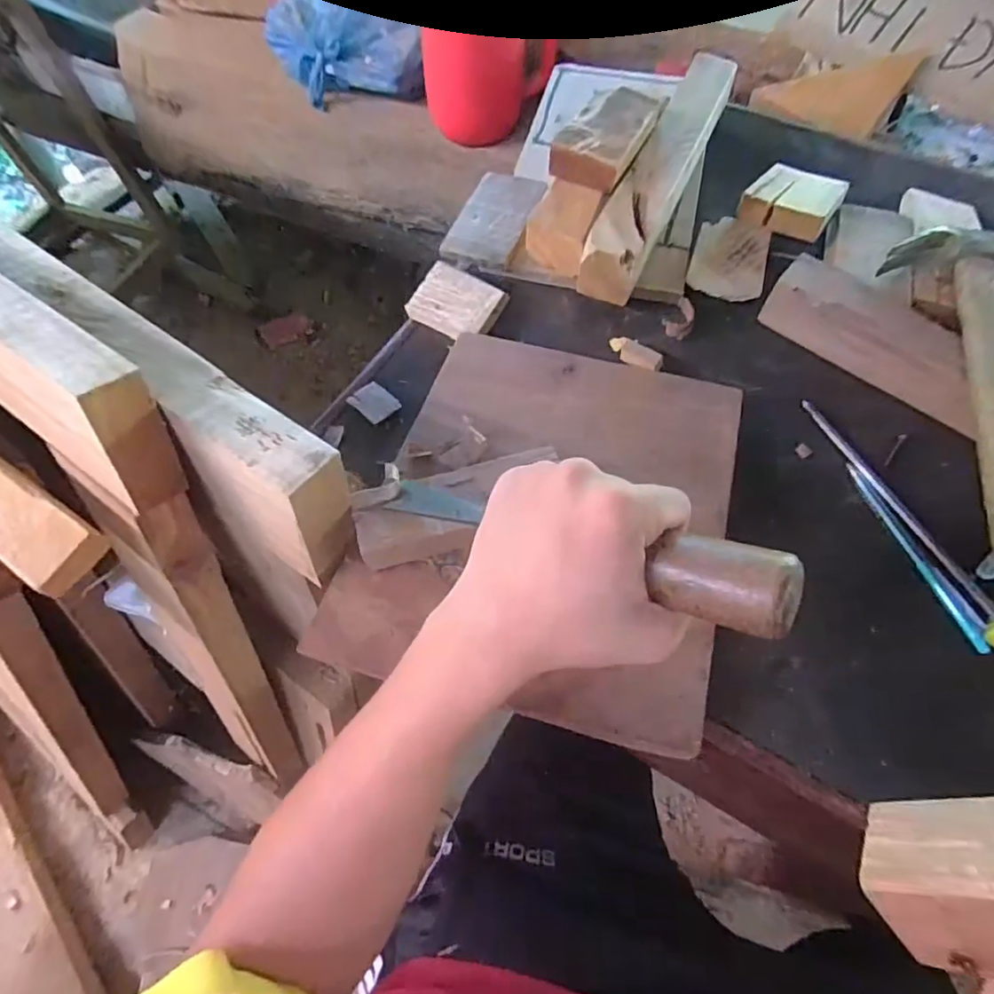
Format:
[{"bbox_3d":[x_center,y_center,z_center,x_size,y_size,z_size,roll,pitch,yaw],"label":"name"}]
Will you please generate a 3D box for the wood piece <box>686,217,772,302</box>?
[{"bbox_3d":[0.196,-0.202,0.483,0.058,0.012,0.088,17,64,9],"label":"wood piece"}]

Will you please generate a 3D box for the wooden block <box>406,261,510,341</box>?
[{"bbox_3d":[-0.034,-0.159,0.470,0.072,0.013,0.060,29,67,15],"label":"wooden block"}]

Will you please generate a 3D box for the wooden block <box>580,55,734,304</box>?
[{"bbox_3d":[0.147,-0.286,0.505,0.047,0.050,0.295,23,65,12],"label":"wooden block"}]

